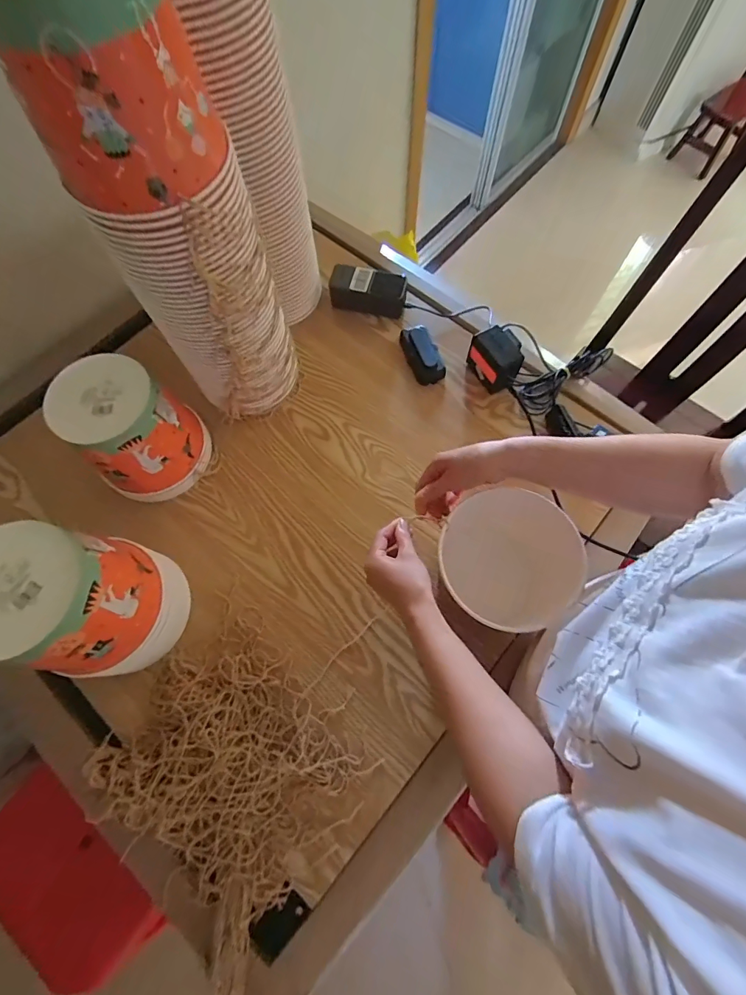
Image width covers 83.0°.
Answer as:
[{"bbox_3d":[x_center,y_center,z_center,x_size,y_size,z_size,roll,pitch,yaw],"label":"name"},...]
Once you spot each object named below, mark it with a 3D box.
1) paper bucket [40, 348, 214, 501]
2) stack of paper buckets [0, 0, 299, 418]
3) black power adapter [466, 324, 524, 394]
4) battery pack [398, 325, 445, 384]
[{"bbox_3d":[-0.332,-0.087,0.591,0.147,0.157,0.139,0,70,1],"label":"paper bucket"},{"bbox_3d":[-0.198,-0.264,0.486,0.128,0.474,0.142,21,71,8],"label":"stack of paper buckets"},{"bbox_3d":[0.199,-0.219,0.676,0.055,0.082,0.088,-26,72,-9],"label":"black power adapter"},{"bbox_3d":[0.085,-0.247,0.716,0.053,0.039,0.110,-20,71,-6],"label":"battery pack"}]

